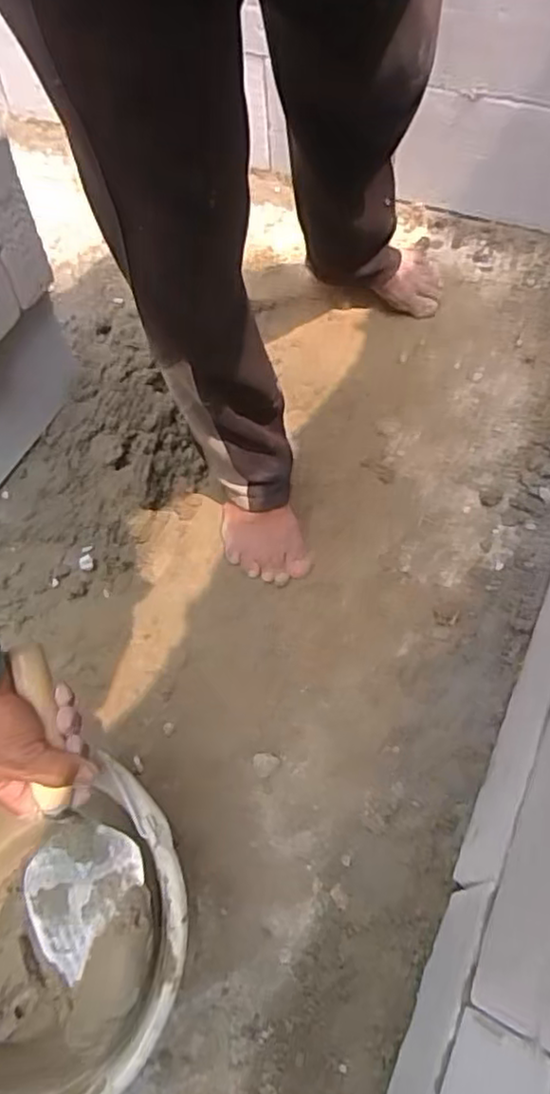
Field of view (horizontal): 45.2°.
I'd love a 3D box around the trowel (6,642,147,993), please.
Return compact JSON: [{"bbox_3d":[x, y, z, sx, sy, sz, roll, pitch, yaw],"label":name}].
[{"bbox_3d":[-0.161,0.201,0.515,0.085,0.043,0.253,-7,99,-1],"label":"trowel"}]

